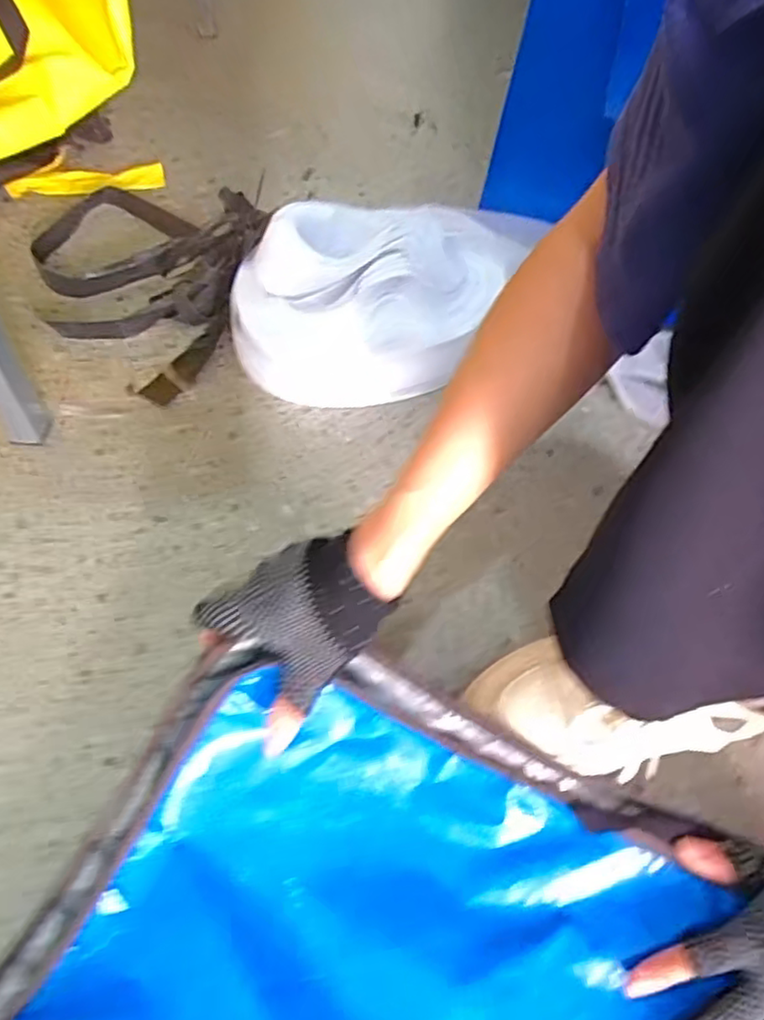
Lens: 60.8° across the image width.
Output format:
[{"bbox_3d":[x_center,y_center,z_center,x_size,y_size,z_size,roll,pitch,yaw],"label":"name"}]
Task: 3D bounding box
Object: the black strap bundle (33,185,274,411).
[{"bbox_3d":[-0.249,-0.275,0.712,0.299,0.044,0.261,34,62,18],"label":"black strap bundle"}]

